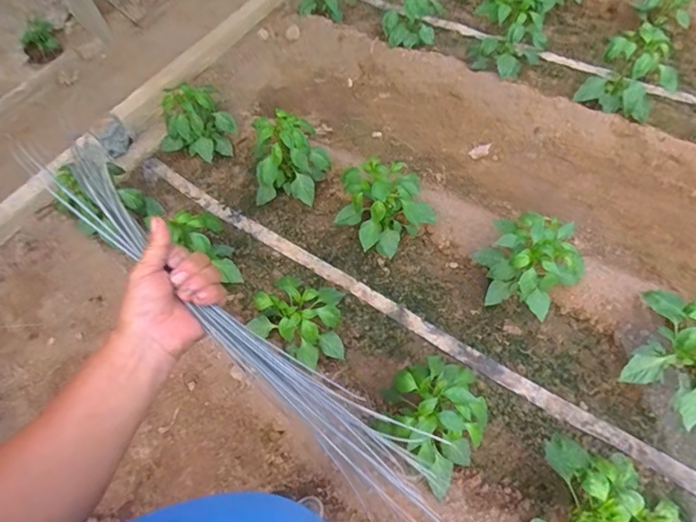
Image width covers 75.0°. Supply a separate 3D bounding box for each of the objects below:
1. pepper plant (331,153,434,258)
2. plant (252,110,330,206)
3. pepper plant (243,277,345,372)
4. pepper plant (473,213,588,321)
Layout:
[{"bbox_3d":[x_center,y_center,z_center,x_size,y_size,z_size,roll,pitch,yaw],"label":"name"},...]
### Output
[{"bbox_3d":[0.118,-0.186,1.611,0.293,0.288,0.272,-3,59,5],"label":"pepper plant"},{"bbox_3d":[-0.219,-0.407,1.746,0.281,0.337,0.272,-3,59,6],"label":"plant"},{"bbox_3d":[-0.164,0.167,1.476,0.292,0.229,0.251,1,60,8],"label":"pepper plant"},{"bbox_3d":[0.563,-0.011,1.393,0.277,0.262,0.282,-3,59,5],"label":"pepper plant"}]

